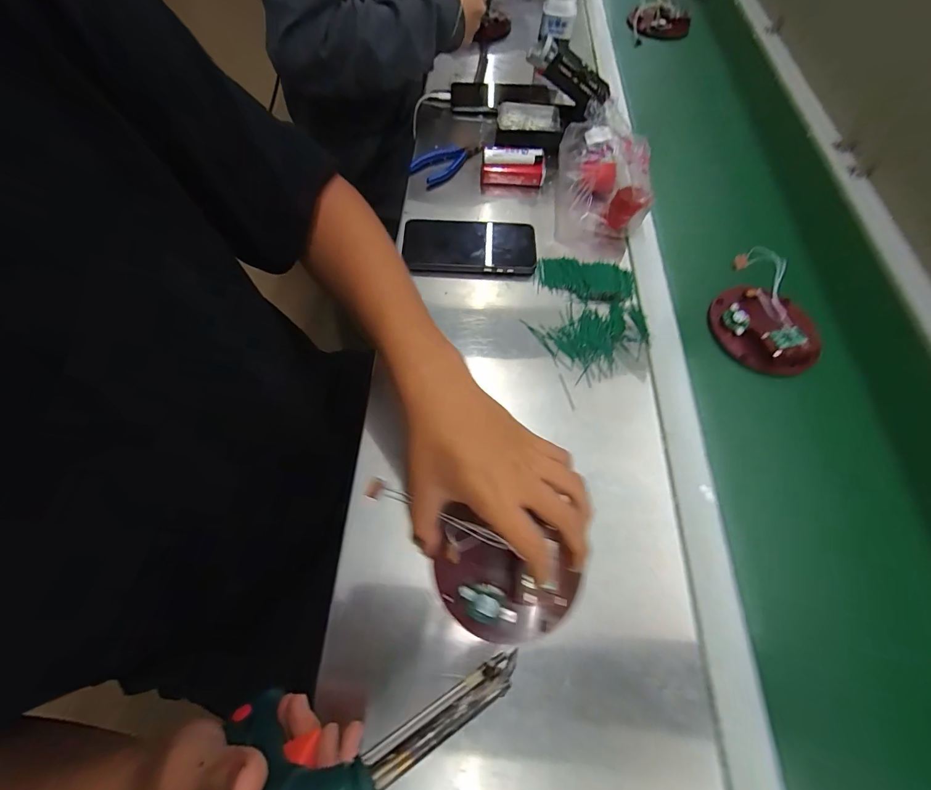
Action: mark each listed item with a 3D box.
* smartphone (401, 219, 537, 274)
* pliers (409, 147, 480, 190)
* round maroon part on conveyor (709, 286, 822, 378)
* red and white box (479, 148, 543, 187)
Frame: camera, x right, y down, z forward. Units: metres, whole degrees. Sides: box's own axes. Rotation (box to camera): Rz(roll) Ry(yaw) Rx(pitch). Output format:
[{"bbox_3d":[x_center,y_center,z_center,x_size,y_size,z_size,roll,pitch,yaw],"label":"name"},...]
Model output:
[{"bbox_3d":[0.005,-0.189,0.499,0.164,0.016,0.082,0,62,-1],"label":"smartphone"},{"bbox_3d":[-0.027,-0.343,0.593,0.107,0.024,0.053,-36,68,-18],"label":"pliers"},{"bbox_3d":[0.345,-0.076,0.460,0.108,0.027,0.105,18,63,8],"label":"round maroon part on conveyor"},{"bbox_3d":[0.067,-0.323,0.564,0.083,0.033,0.041,6,62,2],"label":"red and white box"}]

